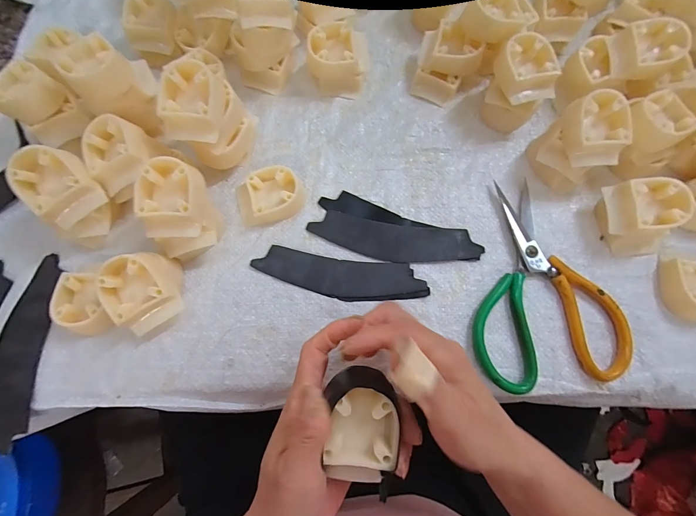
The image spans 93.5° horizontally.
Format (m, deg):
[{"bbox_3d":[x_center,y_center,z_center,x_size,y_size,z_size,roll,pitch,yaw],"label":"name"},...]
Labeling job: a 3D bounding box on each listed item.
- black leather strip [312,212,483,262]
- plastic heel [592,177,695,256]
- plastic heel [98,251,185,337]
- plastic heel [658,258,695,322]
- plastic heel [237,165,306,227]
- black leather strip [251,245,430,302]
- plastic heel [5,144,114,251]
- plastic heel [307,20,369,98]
[{"bbox_3d":[0.044,-0.017,0.308,0.157,0.006,0.037,8,86,1],"label":"black leather strip"},{"bbox_3d":[0.264,-0.037,0.294,0.060,0.046,0.058,-4,74,-3],"label":"plastic heel"},{"bbox_3d":[-0.166,0.029,0.269,0.050,0.045,0.055,0,74,-1],"label":"plastic heel"},{"bbox_3d":[0.308,0.028,0.288,0.045,0.023,0.052,4,74,0],"label":"plastic heel"},{"bbox_3d":[-0.073,-0.058,0.310,0.062,0.021,0.049,-18,75,-6],"label":"plastic heel"},{"bbox_3d":[-0.006,0.017,0.298,0.153,0.004,0.039,8,74,1],"label":"black leather strip"},{"bbox_3d":[-0.238,-0.051,0.279,0.056,0.065,0.059,-37,78,-11],"label":"plastic heel"},{"bbox_3d":[-0.010,-0.206,0.340,0.059,0.042,0.054,4,74,0],"label":"plastic heel"}]

